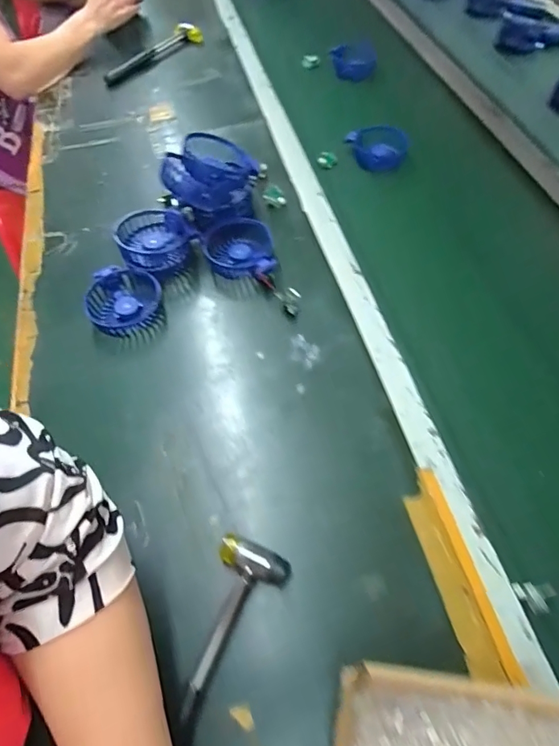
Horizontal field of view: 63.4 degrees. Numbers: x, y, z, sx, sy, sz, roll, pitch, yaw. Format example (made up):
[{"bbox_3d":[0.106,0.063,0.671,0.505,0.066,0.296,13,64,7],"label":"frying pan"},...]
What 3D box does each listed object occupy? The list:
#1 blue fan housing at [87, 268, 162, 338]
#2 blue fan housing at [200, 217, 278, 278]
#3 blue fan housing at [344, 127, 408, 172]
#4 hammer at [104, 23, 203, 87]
[{"bbox_3d":[-0.194,-0.089,0.564,0.089,0.036,0.091,-37,64,-19],"label":"blue fan housing"},{"bbox_3d":[-0.051,-0.154,0.601,0.088,0.039,0.102,-16,59,-8],"label":"blue fan housing"},{"bbox_3d":[0.158,-0.375,0.753,0.101,0.047,0.056,20,60,13],"label":"blue fan housing"},{"bbox_3d":[-0.259,-0.652,0.924,0.052,0.028,0.243,36,65,21],"label":"hammer"}]

